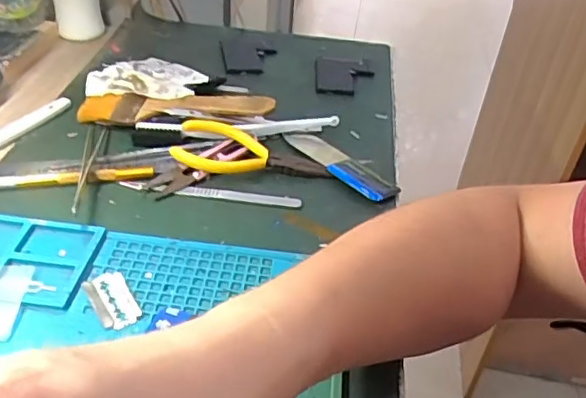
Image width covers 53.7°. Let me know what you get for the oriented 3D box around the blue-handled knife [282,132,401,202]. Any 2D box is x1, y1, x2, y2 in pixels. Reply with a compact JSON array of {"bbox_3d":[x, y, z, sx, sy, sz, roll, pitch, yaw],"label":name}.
[{"bbox_3d":[0.037,-0.031,0.470,0.032,0.006,0.113,-26,48,-34],"label":"blue-handled knife"}]

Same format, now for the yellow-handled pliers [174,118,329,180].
[{"bbox_3d":[-0.032,-0.037,0.458,0.117,0.019,0.049,5,38,-1],"label":"yellow-handled pliers"}]

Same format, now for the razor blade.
[{"bbox_3d":[-0.105,0.058,0.337,0.022,0.004,0.045,-20,45,-29],"label":"razor blade"}]

